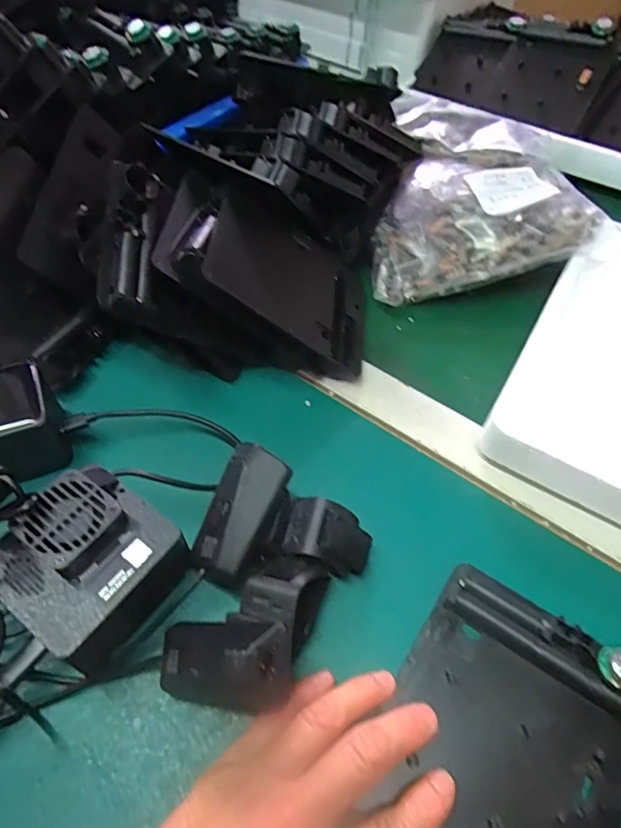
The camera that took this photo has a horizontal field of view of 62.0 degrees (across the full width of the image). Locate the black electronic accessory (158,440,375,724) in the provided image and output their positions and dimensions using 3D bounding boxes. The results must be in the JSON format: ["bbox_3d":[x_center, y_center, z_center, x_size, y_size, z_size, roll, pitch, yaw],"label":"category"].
[{"bbox_3d":[-0.024,0.082,0.257,0.079,0.061,0.116,19,54,12],"label":"black electronic accessory"}]

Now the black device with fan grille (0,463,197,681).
[{"bbox_3d":[-0.107,0.079,0.264,0.081,0.060,0.077,34,58,22],"label":"black device with fan grille"}]

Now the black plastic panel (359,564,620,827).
[{"bbox_3d":[0.093,0.151,0.243,0.105,0.014,0.127,27,62,19],"label":"black plastic panel"}]

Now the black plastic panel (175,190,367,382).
[{"bbox_3d":[-0.016,-0.098,0.375,0.144,0.019,0.123,31,46,-27],"label":"black plastic panel"}]

